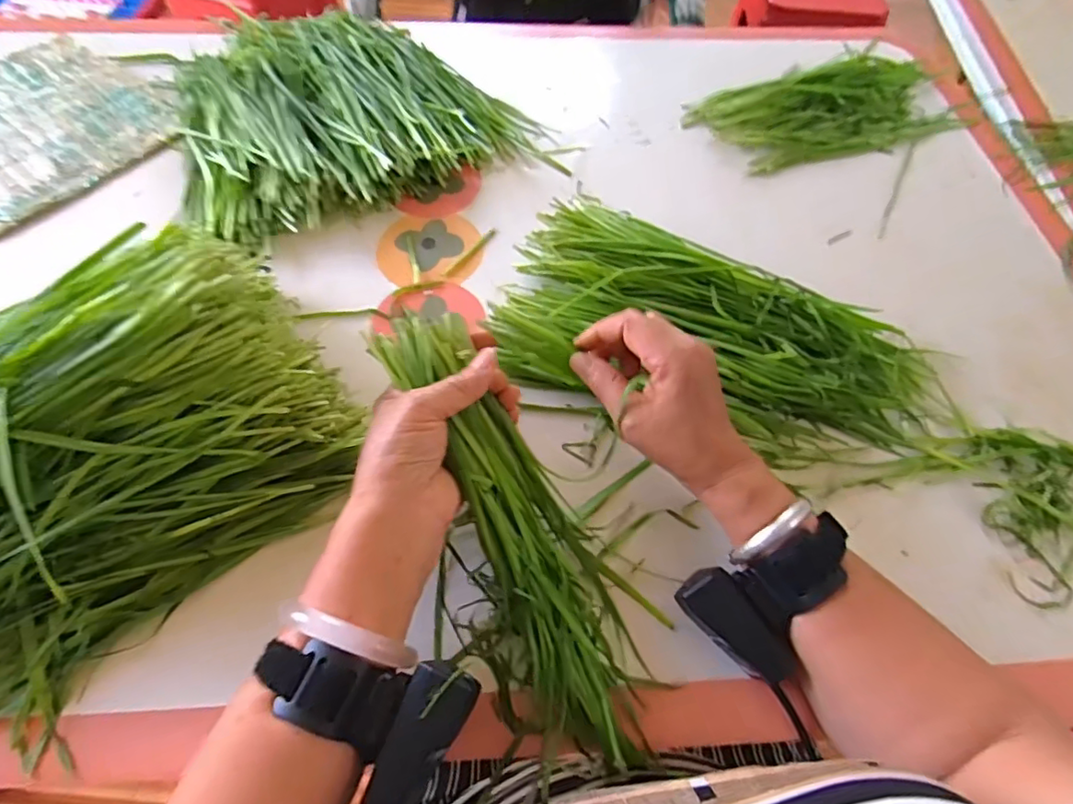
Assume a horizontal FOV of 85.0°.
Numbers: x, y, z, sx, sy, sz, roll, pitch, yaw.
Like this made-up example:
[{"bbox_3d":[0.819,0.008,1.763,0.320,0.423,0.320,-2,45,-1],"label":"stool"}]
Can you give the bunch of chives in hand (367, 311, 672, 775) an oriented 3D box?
[{"bbox_3d":[-0.011,0.074,0.367,0.097,0.052,0.285,-24,83,-15],"label":"bunch of chives in hand"}]

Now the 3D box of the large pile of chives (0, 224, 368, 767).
[{"bbox_3d":[-0.285,0.053,0.336,0.200,0.129,0.349,35,65,17],"label":"large pile of chives"}]

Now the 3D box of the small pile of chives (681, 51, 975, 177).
[{"bbox_3d":[0.332,-0.329,0.642,0.310,0.025,0.152,-22,63,-13],"label":"small pile of chives"}]

